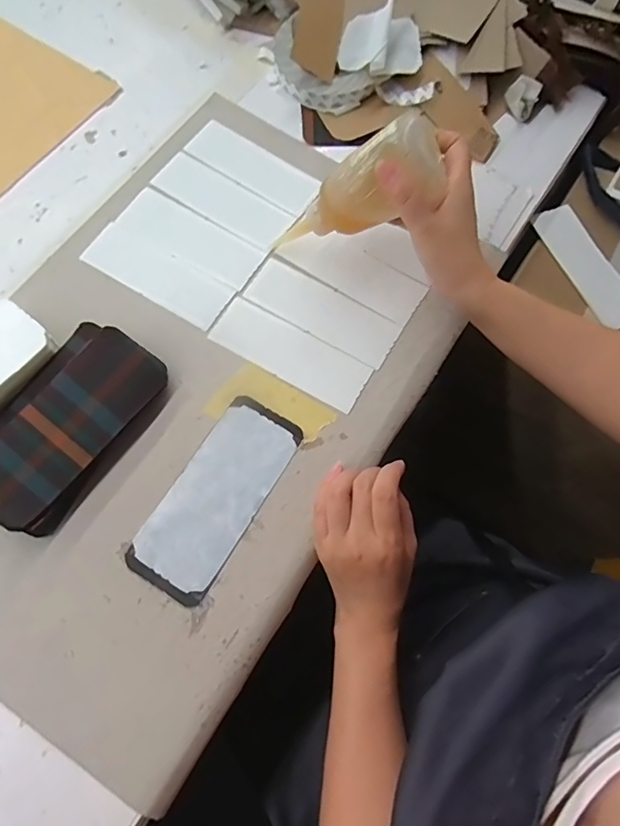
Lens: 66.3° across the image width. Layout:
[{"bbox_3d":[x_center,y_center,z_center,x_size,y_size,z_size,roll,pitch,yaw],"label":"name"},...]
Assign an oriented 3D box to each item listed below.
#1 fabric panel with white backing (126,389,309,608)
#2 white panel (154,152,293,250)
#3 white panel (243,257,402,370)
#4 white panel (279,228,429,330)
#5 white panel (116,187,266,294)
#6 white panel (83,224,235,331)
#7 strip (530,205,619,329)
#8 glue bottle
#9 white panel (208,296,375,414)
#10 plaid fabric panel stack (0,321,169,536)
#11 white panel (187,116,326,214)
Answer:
[{"bbox_3d":[-0.077,0.066,0.393,0.073,0.004,0.167,30,73,7],"label":"fabric panel with white backing"},{"bbox_3d":[-0.089,-0.220,0.490,0.145,0.005,0.052,32,74,8],"label":"white panel"},{"bbox_3d":[0.013,-0.098,0.451,0.145,0.004,0.051,31,73,7],"label":"white panel"},{"bbox_3d":[0.043,-0.140,0.465,0.138,0.005,0.053,33,74,8],"label":"white panel"},{"bbox_3d":[-0.118,-0.175,0.473,0.146,0.004,0.054,30,73,7],"label":"white panel"},{"bbox_3d":[-0.146,-0.134,0.458,0.145,0.004,0.052,30,73,7],"label":"white panel"},{"bbox_3d":[0.297,-0.157,0.506,0.053,0.009,0.147,-25,79,-10],"label":"strip"},{"bbox_3d":[0.037,-0.178,0.399,0.152,0.041,0.047,-22,68,37],"label":"glue bottle"},{"bbox_3d":[-0.018,-0.056,0.441,0.147,0.004,0.052,30,73,7],"label":"white panel"},{"bbox_3d":[-0.204,0.007,0.395,0.098,0.027,0.173,33,74,8],"label":"plaid fabric panel stack"},{"bbox_3d":[-0.058,-0.261,0.501,0.147,0.004,0.052,33,74,8],"label":"white panel"}]

